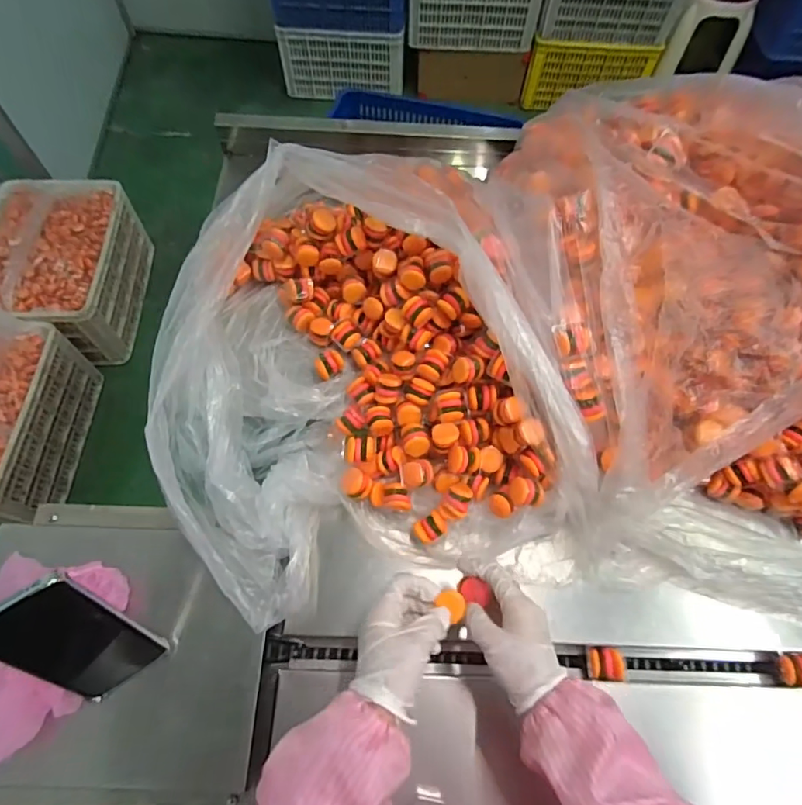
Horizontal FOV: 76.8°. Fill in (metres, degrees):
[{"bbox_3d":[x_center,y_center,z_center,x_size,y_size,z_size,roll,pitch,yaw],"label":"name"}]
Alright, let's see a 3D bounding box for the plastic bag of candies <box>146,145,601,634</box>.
[{"bbox_3d":[-0.042,-0.048,0.571,0.434,0.182,0.476,-11,66,-7],"label":"plastic bag of candies"}]

